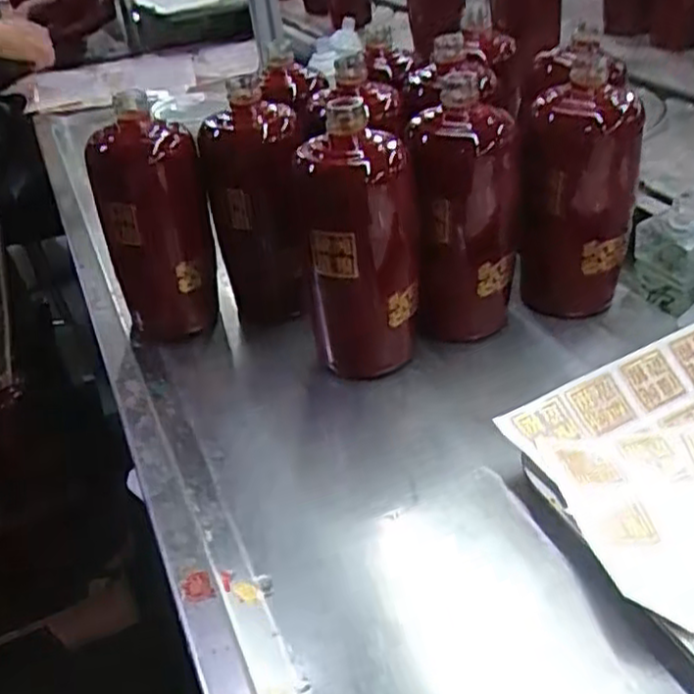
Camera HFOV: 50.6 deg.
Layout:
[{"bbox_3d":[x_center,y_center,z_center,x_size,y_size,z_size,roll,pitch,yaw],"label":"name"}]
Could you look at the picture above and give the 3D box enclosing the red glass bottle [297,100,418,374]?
[{"bbox_3d":[0.010,-0.069,0.533,0.083,0.185,0.093,-5,33,2],"label":"red glass bottle"}]

